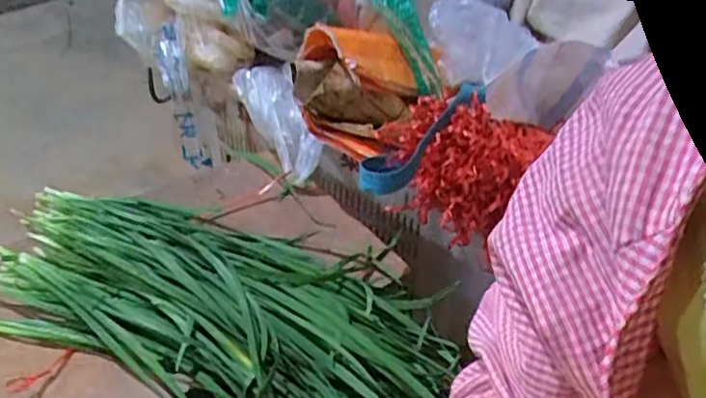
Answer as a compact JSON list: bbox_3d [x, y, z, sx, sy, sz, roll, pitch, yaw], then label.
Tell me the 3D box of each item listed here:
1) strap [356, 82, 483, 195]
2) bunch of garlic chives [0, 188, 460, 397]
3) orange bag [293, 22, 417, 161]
[{"bbox_3d":[0.073,-0.074,0.692,0.174,0.046,0.058,-45,54,-7],"label":"strap"},{"bbox_3d":[-0.135,0.105,0.696,0.471,0.104,0.233,14,39,12],"label":"bunch of garlic chives"},{"bbox_3d":[0.005,-0.145,0.805,0.143,0.122,0.141,23,42,23],"label":"orange bag"}]

